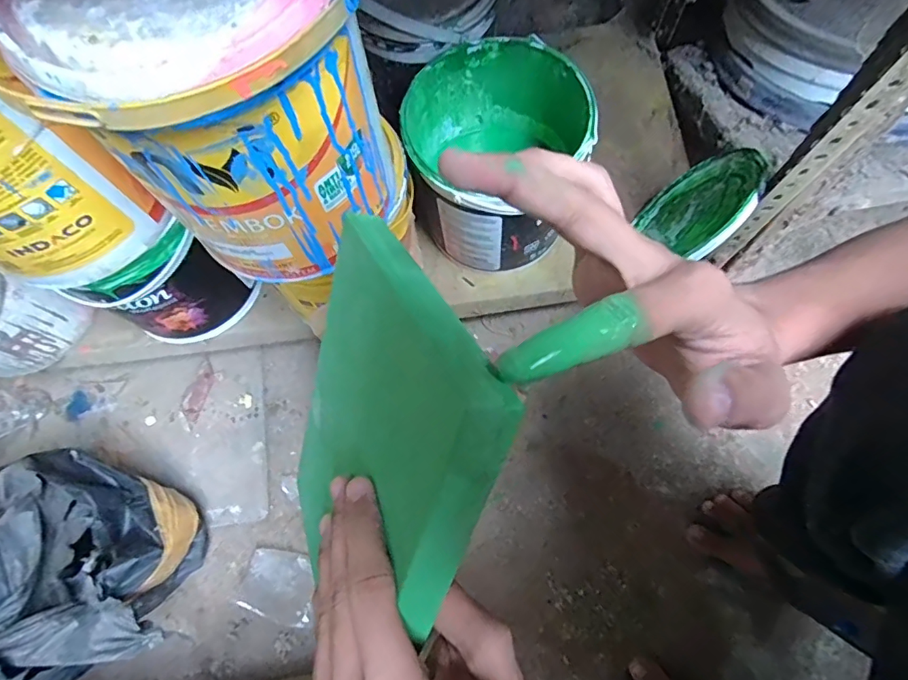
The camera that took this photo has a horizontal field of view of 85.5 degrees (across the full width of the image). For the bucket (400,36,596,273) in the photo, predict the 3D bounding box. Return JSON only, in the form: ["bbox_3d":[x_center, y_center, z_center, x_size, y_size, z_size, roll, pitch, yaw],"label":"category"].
[{"bbox_3d":[0.041,-0.203,0.546,0.177,0.175,0.152,-16,75,-2],"label":"bucket"}]

